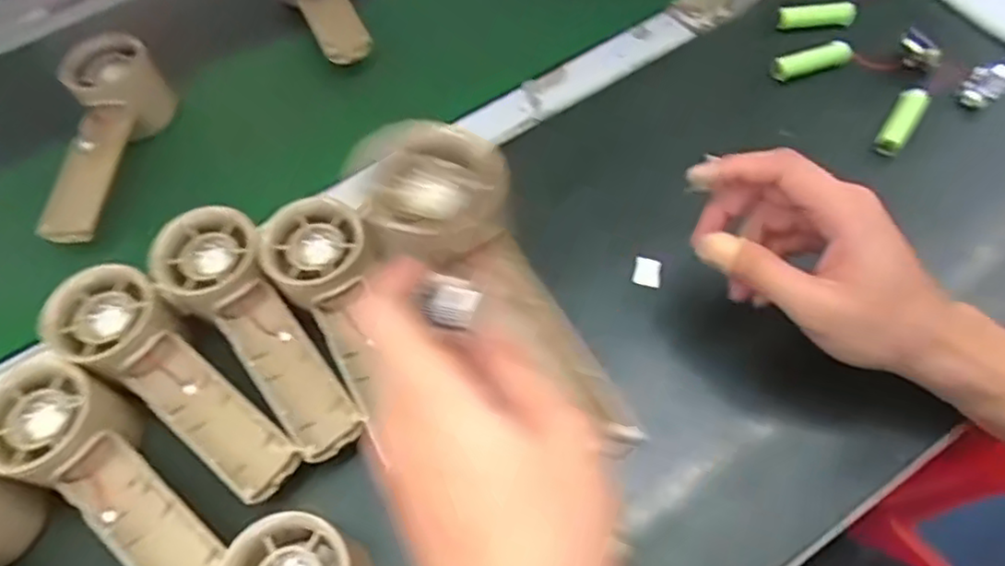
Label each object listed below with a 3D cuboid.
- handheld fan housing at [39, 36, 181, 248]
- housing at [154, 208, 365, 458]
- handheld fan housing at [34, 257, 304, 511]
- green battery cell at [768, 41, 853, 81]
[{"bbox_3d":[-0.281,-0.104,0.452,0.052,0.052,0.139,3,61,6],"label":"handheld fan housing"},{"bbox_3d":[-0.130,0.022,0.350,0.053,0.034,0.153,-38,65,-16],"label":"housing"},{"bbox_3d":[-0.169,0.047,0.342,0.155,0.039,0.055,29,67,19],"label":"handheld fan housing"},{"bbox_3d":[0.216,-0.155,0.458,0.054,0.017,0.013,-14,60,-3],"label":"green battery cell"}]

